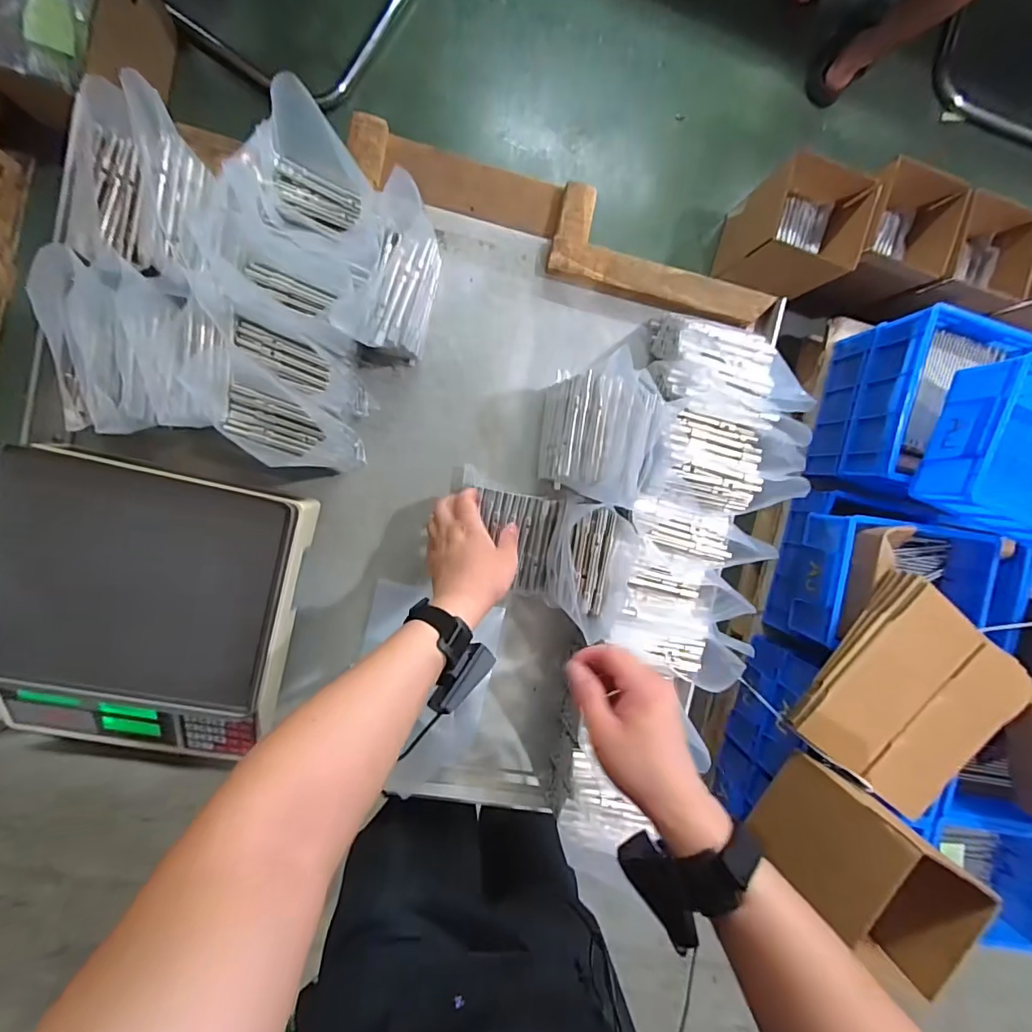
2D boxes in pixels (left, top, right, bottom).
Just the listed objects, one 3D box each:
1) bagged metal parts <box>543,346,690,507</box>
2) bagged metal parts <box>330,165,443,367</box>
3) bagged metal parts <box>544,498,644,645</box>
[{"bbox_3d":[0.099,-0.096,0.562,0.124,0.114,0.151,11,93,-8],"label":"bagged metal parts"},{"bbox_3d":[-0.125,-0.246,0.537,0.074,0.108,0.163,16,92,-9],"label":"bagged metal parts"},{"bbox_3d":[0.083,0.058,0.561,0.086,0.061,0.138,11,93,-8],"label":"bagged metal parts"}]

